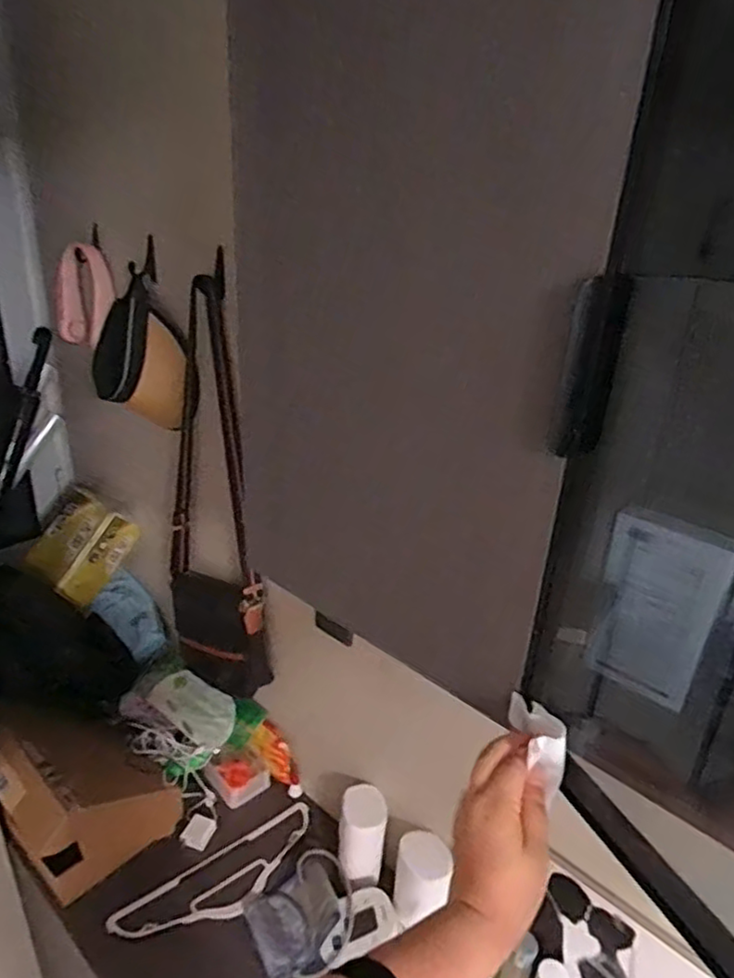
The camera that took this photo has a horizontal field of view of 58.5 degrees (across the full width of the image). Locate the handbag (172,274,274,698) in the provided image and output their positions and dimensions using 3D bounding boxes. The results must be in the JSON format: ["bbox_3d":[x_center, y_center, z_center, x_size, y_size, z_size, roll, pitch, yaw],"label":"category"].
[{"bbox_3d":[-0.293,0.042,1.257,0.137,0.830,0.237,-11,30,-27],"label":"handbag"}]

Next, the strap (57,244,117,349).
[{"bbox_3d":[-0.549,-0.373,1.276,0.107,0.189,0.073,-7,28,-21],"label":"strap"}]

